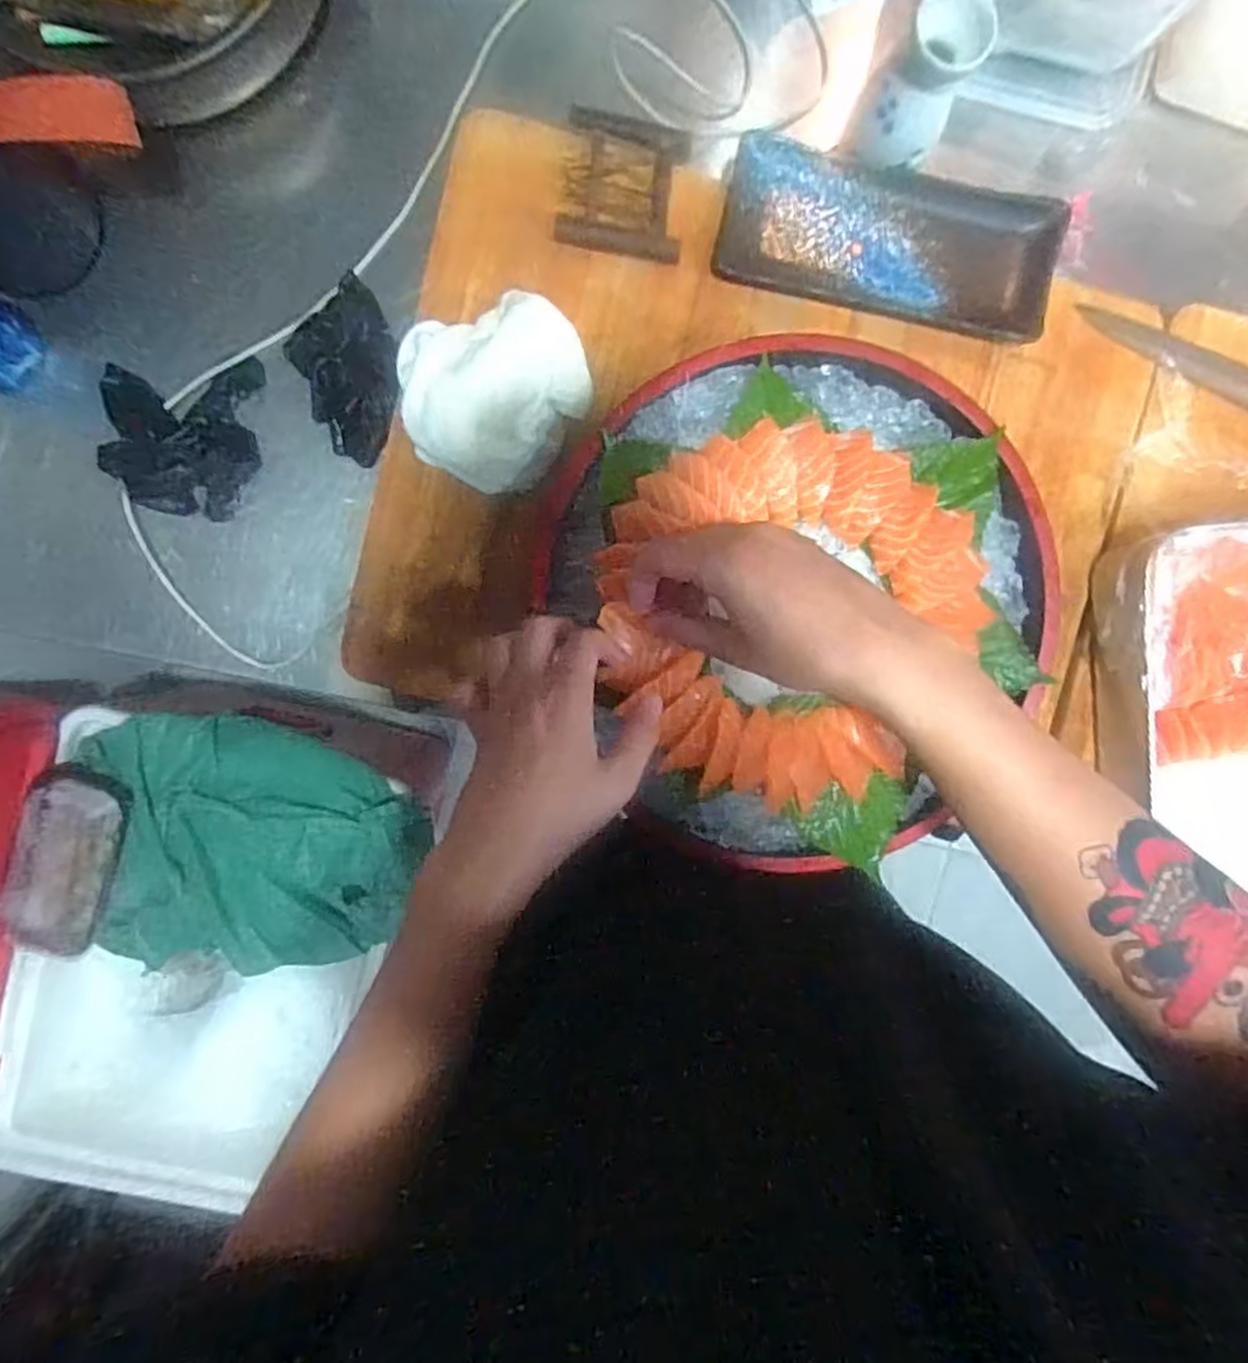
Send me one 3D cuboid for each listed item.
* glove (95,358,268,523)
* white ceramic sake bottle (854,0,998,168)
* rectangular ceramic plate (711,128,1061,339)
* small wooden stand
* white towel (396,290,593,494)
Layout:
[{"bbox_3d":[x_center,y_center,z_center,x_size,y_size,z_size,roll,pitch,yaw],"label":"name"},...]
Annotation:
[{"bbox_3d":[-0.306,-0.169,0.513,0.100,0.024,0.105,5,94,-3],"label":"glove"},{"bbox_3d":[0.174,-0.348,0.438,0.050,0.078,0.055,0,94,-3],"label":"white ceramic sake bottle"},{"bbox_3d":[0.172,-0.284,0.486,0.219,0.024,0.088,11,94,-4],"label":"rectangular ceramic plate"},{"bbox_3d":[0.000,-0.319,0.483,0.078,0.015,0.078,9,94,-4],"label":"small wooden stand"},{"bbox_3d":[-0.080,-0.183,0.470,0.117,0.041,0.110,-17,95,-2],"label":"white towel"}]

